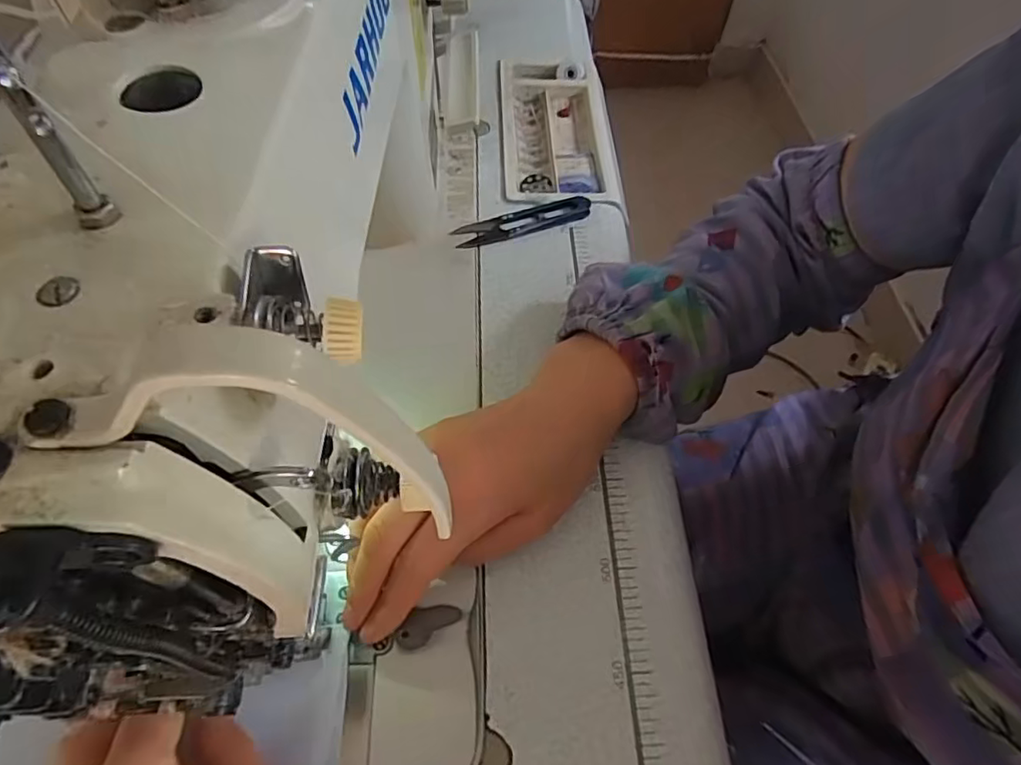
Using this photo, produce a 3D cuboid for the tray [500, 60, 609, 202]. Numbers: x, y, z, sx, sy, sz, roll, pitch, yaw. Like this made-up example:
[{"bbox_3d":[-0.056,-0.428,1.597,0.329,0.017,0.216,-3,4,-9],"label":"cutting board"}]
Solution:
[{"bbox_3d":[0.035,-0.214,0.506,0.081,0.019,0.181,0,59,-3],"label":"tray"}]

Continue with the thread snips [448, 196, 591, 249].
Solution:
[{"bbox_3d":[0.010,-0.120,0.440,0.104,0.009,0.022,-16,61,-12],"label":"thread snips"}]

